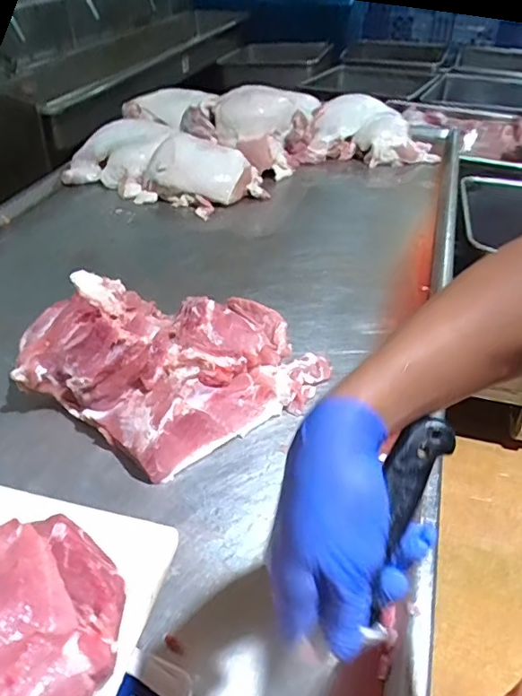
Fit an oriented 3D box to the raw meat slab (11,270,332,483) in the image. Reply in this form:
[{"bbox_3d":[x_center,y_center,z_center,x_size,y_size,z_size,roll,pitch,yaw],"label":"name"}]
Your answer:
[{"bbox_3d":[-0.141,0.014,0.852,0.402,0.135,0.340,21,45,23],"label":"raw meat slab"}]

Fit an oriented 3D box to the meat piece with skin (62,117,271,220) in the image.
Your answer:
[{"bbox_3d":[-0.272,-0.499,1.450,0.539,0.144,0.228,15,43,17],"label":"meat piece with skin"}]

